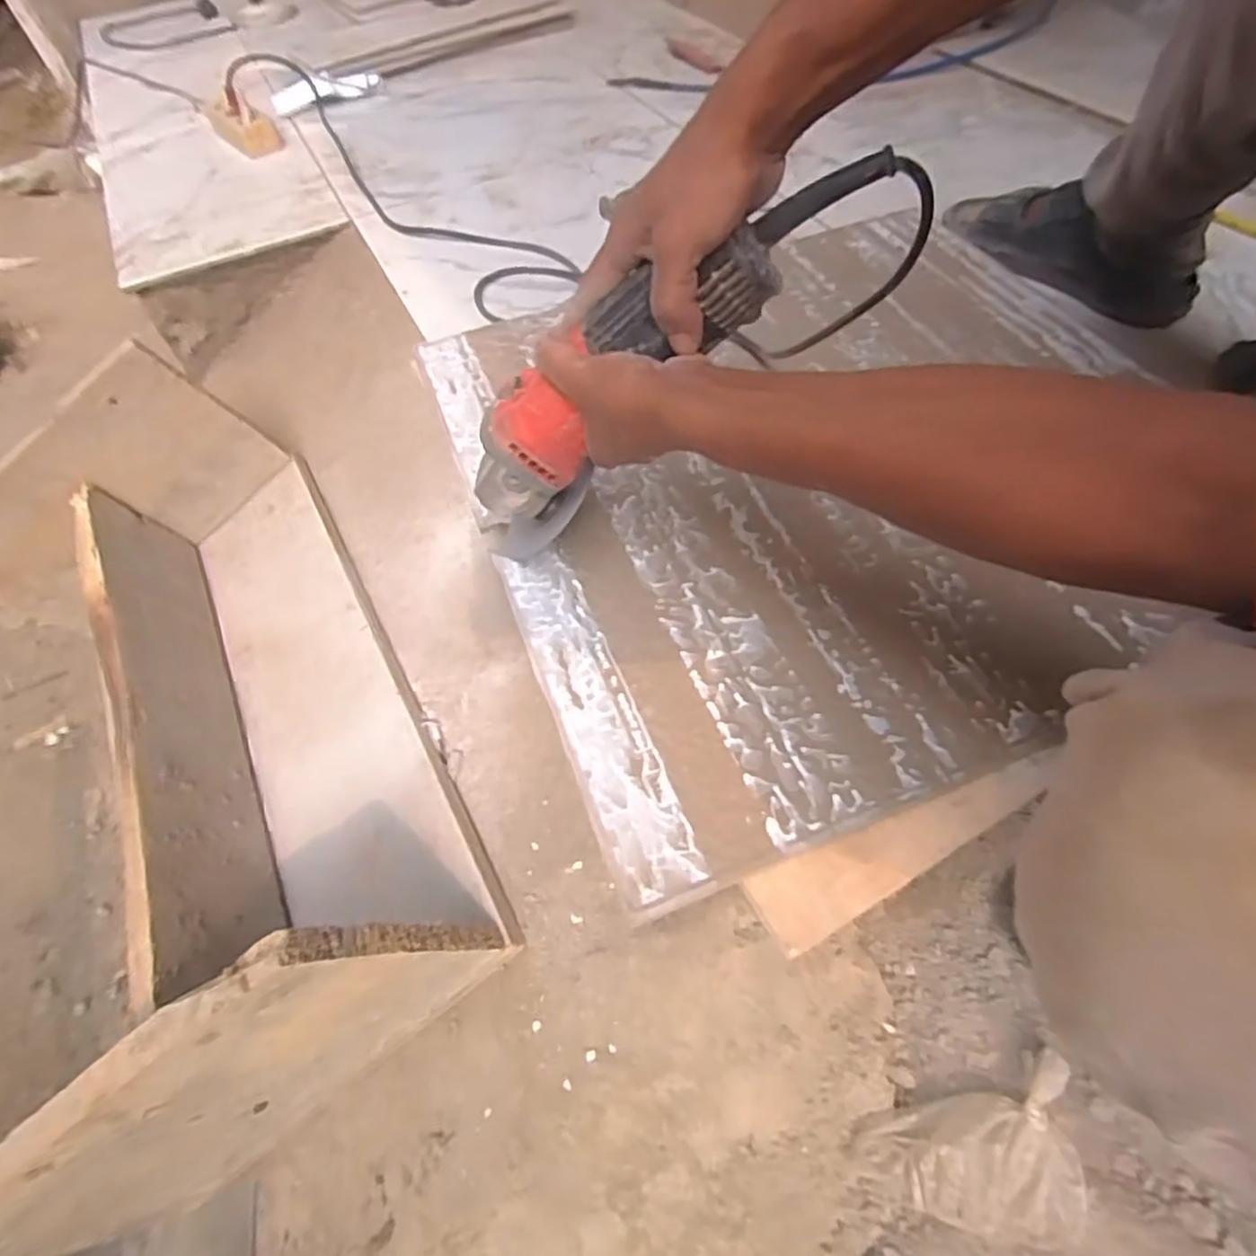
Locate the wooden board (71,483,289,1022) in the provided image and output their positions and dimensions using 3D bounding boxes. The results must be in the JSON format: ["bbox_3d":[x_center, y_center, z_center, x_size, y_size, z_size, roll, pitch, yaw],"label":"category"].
[{"bbox_3d":[-0.380,0.062,0.583,0.021,0.116,0.499,-39,58,7],"label":"wooden board"}]

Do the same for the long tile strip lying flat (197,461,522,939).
[{"bbox_3d":[-0.276,0.054,0.623,0.162,0.024,0.536,-39,58,7],"label":"long tile strip lying flat"}]

